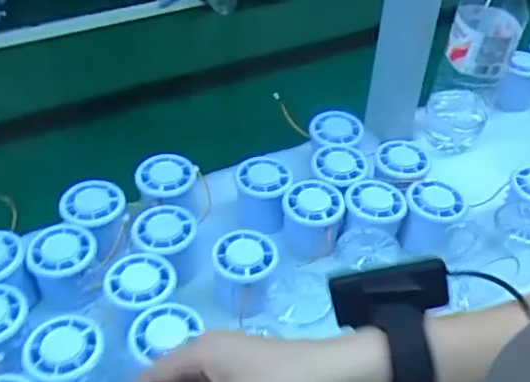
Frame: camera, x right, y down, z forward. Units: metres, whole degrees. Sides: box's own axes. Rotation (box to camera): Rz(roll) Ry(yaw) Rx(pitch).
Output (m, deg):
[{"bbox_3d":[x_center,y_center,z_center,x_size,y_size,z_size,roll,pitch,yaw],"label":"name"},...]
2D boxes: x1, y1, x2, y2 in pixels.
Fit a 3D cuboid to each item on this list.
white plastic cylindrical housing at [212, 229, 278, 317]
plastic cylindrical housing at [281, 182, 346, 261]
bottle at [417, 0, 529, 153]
[{"bbox_3d":[-0.018,0.072,0.527,0.056,0.054,0.059,4,42,3],"label":"white plastic cylindrical housing"},{"bbox_3d":[0.044,0.028,0.578,0.054,0.053,0.056,1,42,-1],"label":"plastic cylindrical housing"},{"bbox_3d":[0.220,-0.146,0.651,0.078,0.220,0.069,15,44,14],"label":"bottle"}]

